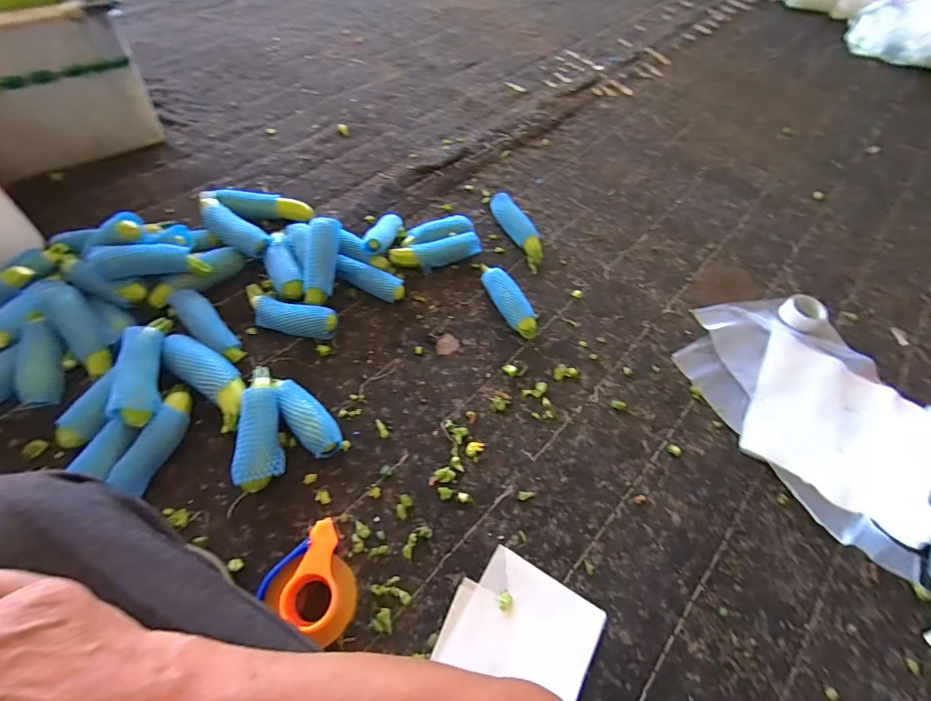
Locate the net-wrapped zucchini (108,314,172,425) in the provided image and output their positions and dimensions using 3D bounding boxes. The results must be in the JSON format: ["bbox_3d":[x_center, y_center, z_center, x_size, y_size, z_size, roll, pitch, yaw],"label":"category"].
[{"bbox_3d":[-0.647,0.042,0.874,0.072,0.064,0.236,-5,59,-10],"label":"net-wrapped zucchini"}]

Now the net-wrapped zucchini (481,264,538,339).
[{"bbox_3d":[0.105,-0.134,1.093,0.059,0.061,0.246,-22,63,-18],"label":"net-wrapped zucchini"}]

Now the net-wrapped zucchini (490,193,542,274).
[{"bbox_3d":[0.154,-0.344,1.234,0.070,0.050,0.268,-22,63,-18],"label":"net-wrapped zucchini"}]

